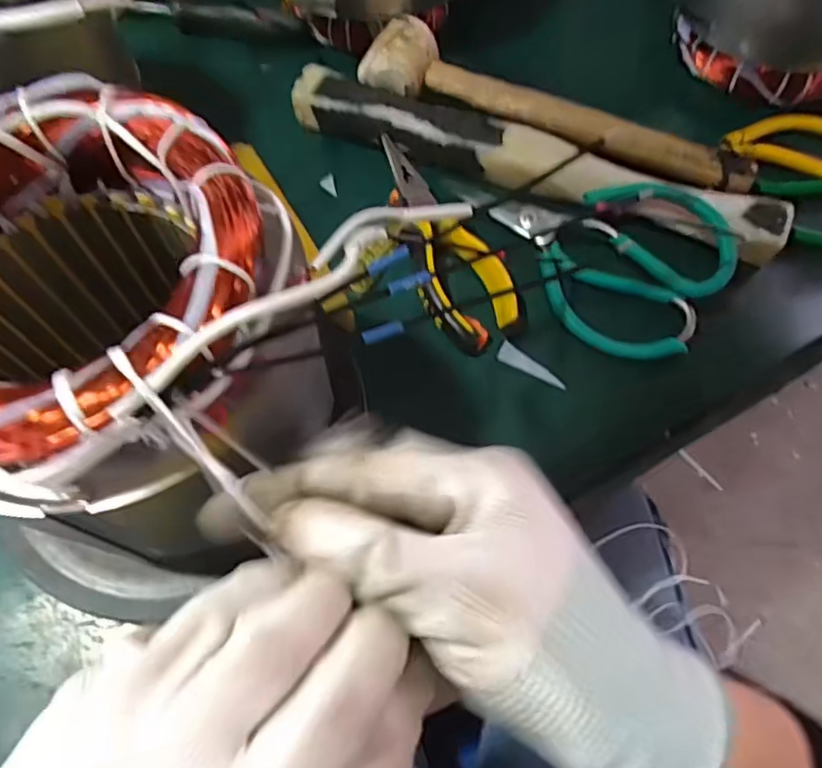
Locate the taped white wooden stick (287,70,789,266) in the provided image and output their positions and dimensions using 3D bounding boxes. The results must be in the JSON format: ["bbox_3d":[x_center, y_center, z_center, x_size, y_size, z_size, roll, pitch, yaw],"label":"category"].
[{"bbox_3d":[0.076,-0.144,0.404,0.327,0.037,0.053,21,66,6],"label":"taped white wooden stick"}]

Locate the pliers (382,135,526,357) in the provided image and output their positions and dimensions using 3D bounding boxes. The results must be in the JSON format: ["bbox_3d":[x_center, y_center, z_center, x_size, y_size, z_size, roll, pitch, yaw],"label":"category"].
[{"bbox_3d":[0.022,-0.092,0.384,0.056,0.016,0.152,-17,68,-10],"label":"pliers"}]

